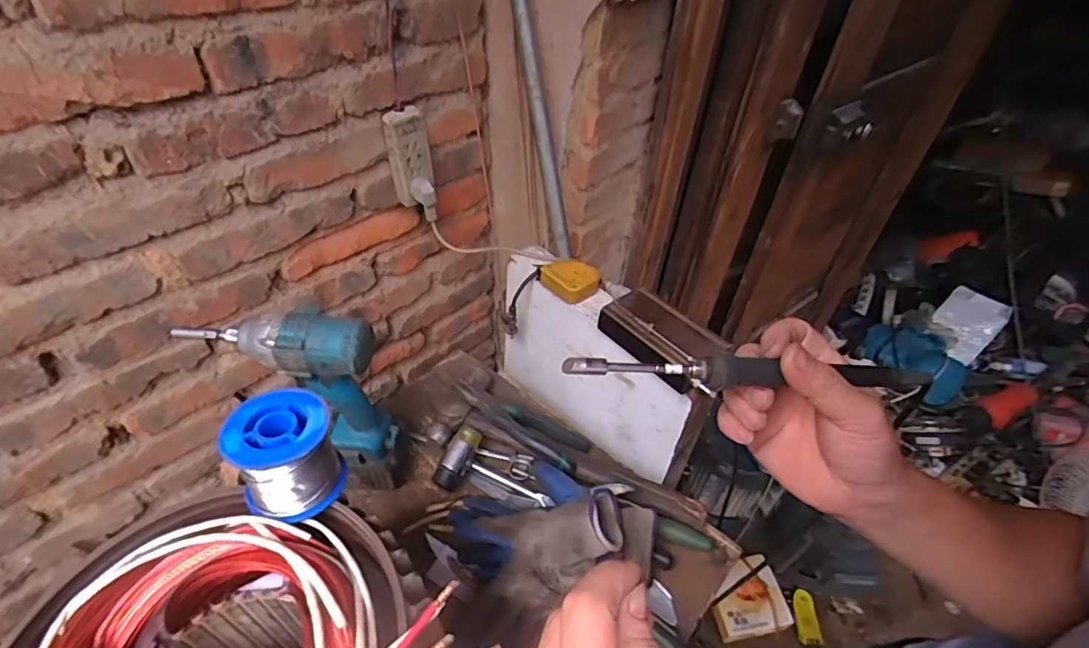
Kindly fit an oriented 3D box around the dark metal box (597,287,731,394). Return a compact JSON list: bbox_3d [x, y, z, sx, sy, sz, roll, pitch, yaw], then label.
[{"bbox_3d":[0.148,0.013,0.665,0.091,0.042,0.148,-32,54,-32],"label":"dark metal box"}]

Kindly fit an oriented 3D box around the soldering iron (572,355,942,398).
[{"bbox_3d":[0.126,0.030,0.315,0.226,0.015,0.016,2,43,-6],"label":"soldering iron"}]

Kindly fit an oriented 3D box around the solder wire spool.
[{"bbox_3d":[-0.169,0.088,0.350,0.061,0.063,0.062,-18,47,-21],"label":"solder wire spool"}]

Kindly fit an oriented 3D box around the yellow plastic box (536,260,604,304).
[{"bbox_3d":[0.037,-0.064,0.752,0.065,0.035,0.076,-34,55,-28],"label":"yellow plastic box"}]

